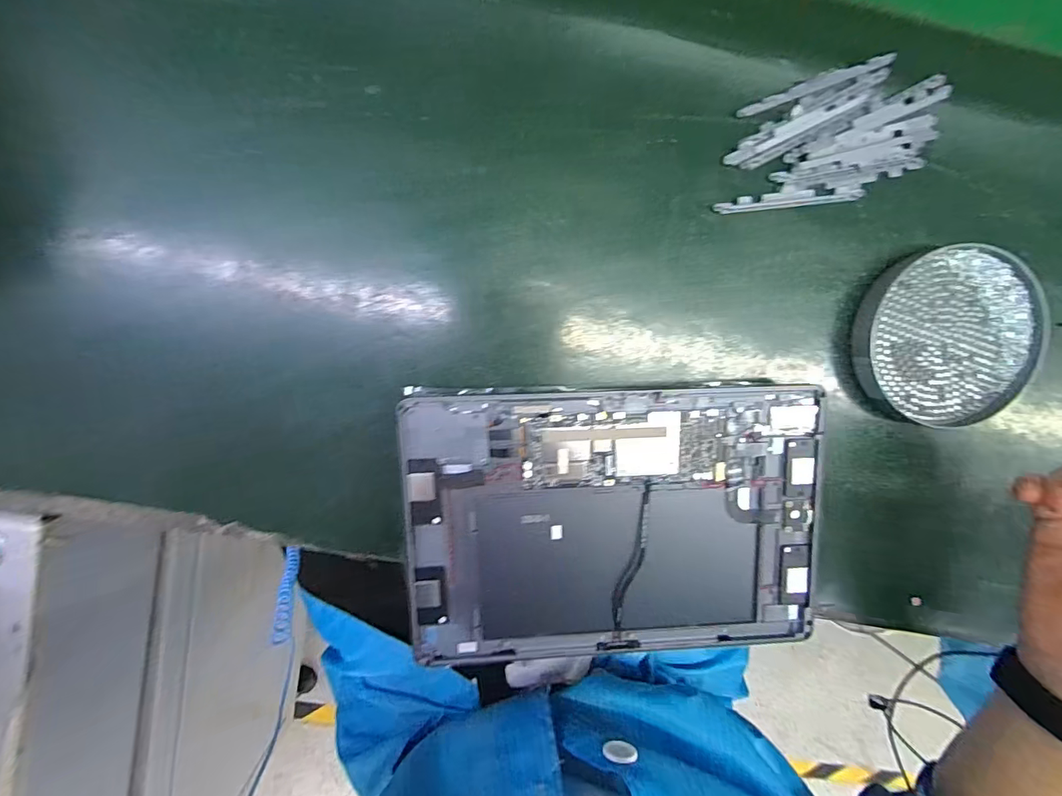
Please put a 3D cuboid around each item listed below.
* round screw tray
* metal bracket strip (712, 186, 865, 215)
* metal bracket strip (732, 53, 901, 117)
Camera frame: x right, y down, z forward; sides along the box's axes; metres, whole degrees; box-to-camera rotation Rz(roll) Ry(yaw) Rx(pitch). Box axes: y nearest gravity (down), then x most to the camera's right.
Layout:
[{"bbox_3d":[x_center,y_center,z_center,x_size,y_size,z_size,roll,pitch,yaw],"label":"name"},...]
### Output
[{"bbox_3d":[0.275,-0.038,0.302,0.116,0.023,0.113,0,96,-4],"label":"round screw tray"},{"bbox_3d":[0.163,-0.125,0.289,0.096,0.004,0.009,-7,97,-4],"label":"metal bracket strip"},{"bbox_3d":[0.170,-0.188,0.277,0.091,0.004,0.009,-18,100,5],"label":"metal bracket strip"}]

